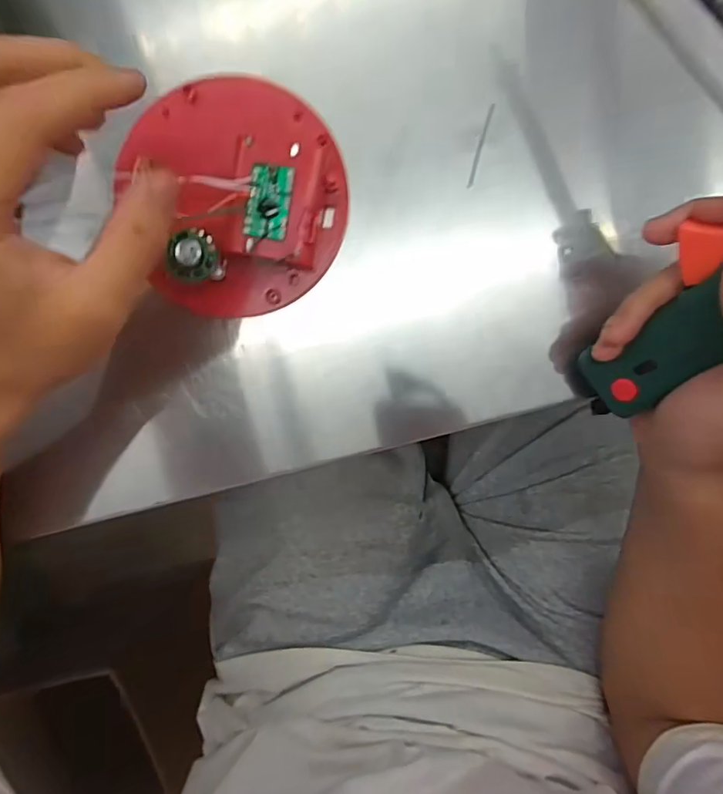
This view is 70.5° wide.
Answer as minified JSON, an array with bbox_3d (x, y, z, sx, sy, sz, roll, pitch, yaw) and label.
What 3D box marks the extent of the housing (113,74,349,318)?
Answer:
[{"bbox_3d":[-0.066,-0.107,0.262,0.111,0.029,0.120,0,93,1],"label":"housing"}]

